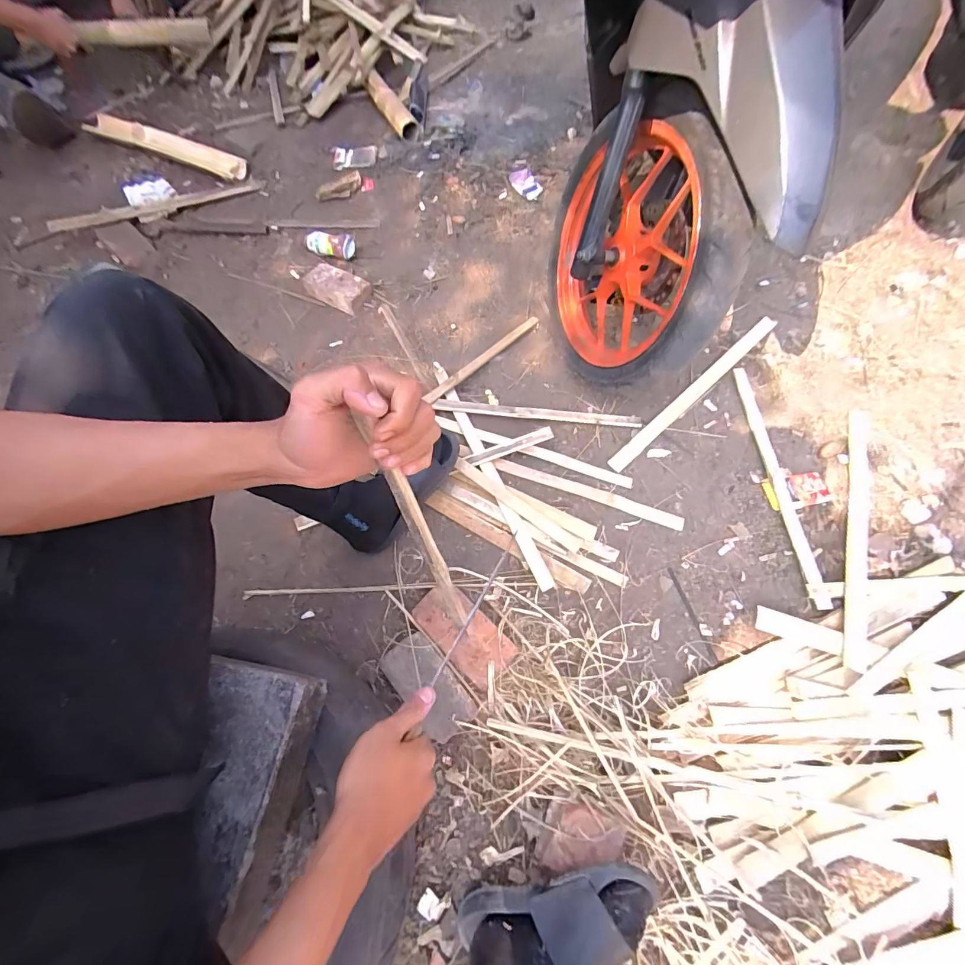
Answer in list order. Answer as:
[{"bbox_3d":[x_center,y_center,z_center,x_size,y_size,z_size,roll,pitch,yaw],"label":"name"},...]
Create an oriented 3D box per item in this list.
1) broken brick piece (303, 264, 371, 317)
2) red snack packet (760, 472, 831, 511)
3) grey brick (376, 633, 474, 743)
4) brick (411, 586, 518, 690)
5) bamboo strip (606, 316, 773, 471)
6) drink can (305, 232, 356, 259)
[{"bbox_3d":[-0.357,-0.475,1.062,0.183,0.041,0.096,28,68,12],"label":"broken brick piece"},{"bbox_3d":[0.600,0.018,0.834,0.115,0.013,0.066,-11,65,-5],"label":"red snack packet"},{"bbox_3d":[-0.084,0.320,0.689,0.083,0.047,0.155,-40,71,-17],"label":"grey brick"},{"bbox_3d":[-0.032,0.247,0.719,0.168,0.040,0.087,41,71,17],"label":"brick"},{"bbox_3d":[0.465,-0.204,0.943,0.556,0.008,0.031,-39,71,-17],"label":"bamboo strip"},{"bbox_3d":[-0.390,-0.605,1.115,0.143,0.052,0.060,7,64,8],"label":"drink can"}]

